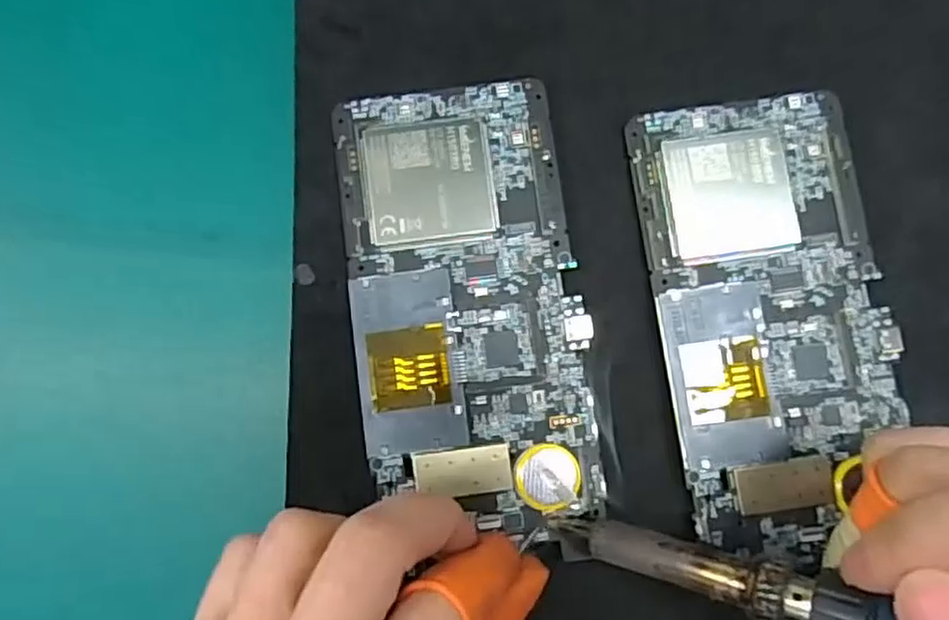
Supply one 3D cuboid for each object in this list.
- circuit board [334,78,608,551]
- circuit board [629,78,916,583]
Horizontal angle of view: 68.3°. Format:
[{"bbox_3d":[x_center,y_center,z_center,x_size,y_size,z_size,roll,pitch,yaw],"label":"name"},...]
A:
[{"bbox_3d":[-0.003,-0.003,0.225,0.072,0.005,0.142,-7,83,-2],"label":"circuit board"},{"bbox_3d":[0.096,0.002,0.224,0.072,0.007,0.144,-8,83,-2],"label":"circuit board"}]

